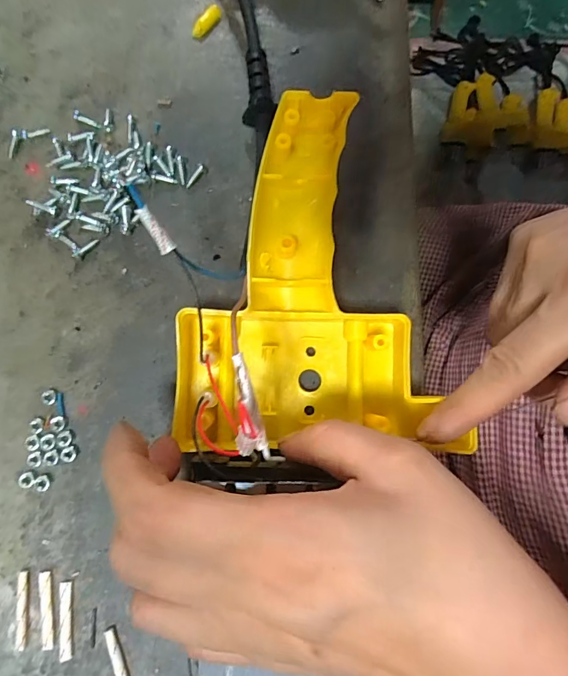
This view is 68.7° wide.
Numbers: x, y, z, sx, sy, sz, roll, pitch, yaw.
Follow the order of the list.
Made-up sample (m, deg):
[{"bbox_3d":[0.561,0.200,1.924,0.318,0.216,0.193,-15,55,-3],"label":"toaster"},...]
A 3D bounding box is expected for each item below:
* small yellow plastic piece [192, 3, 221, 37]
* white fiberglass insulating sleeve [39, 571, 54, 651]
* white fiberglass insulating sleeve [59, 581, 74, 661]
[{"bbox_3d":[-0.043,-0.178,0.232,0.008,0.005,0.021,37,81,6],"label":"small yellow plastic piece"},{"bbox_3d":[-0.102,0.117,0.178,0.005,0.004,0.030,-9,79,-3],"label":"white fiberglass insulating sleeve"},{"bbox_3d":[-0.093,0.121,0.177,0.006,0.004,0.030,-6,79,-2],"label":"white fiberglass insulating sleeve"}]

